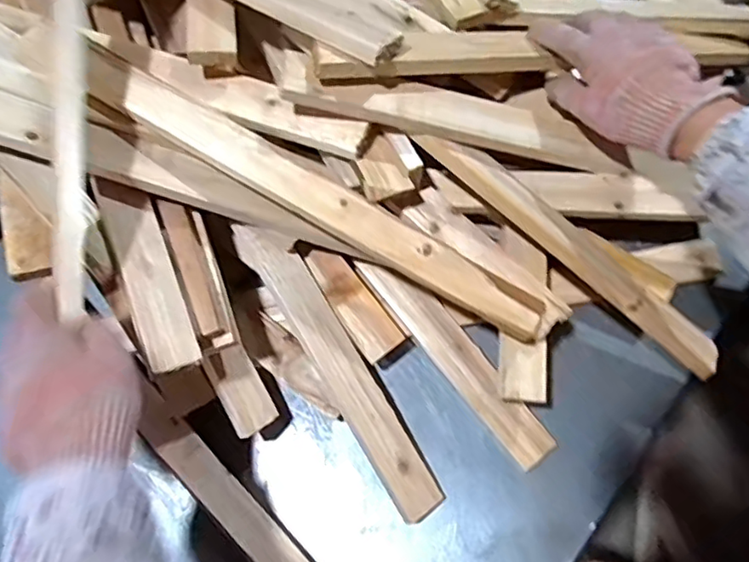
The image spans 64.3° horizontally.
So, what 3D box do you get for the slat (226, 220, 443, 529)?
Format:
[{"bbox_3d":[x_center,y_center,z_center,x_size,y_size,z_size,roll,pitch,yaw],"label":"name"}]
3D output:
[{"bbox_3d":[-0.032,0.078,0.548,0.044,0.018,0.301,-32,87,-8],"label":"slat"}]

